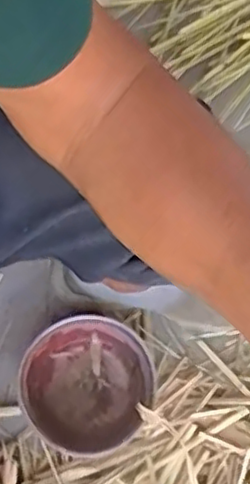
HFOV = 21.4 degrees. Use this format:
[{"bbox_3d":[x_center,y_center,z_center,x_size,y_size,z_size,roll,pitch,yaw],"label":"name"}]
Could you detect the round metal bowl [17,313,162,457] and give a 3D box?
[{"bbox_3d":[-0.043,0.175,0.807,0.155,0.066,0.155,1,67,-2],"label":"round metal bowl"}]

